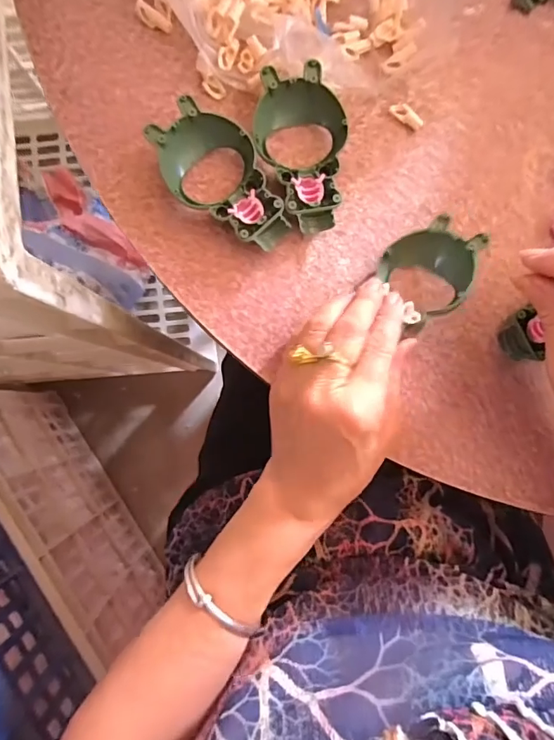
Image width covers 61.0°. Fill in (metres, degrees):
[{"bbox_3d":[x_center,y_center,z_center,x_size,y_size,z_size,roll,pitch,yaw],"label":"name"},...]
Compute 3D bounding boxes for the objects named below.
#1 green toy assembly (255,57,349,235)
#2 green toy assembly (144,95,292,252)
[{"bbox_3d":[0.015,-0.141,0.309,0.057,0.025,0.103,0,87,-3],"label":"green toy assembly"},{"bbox_3d":[-0.033,-0.124,0.305,0.101,0.024,0.055,40,86,0],"label":"green toy assembly"}]

